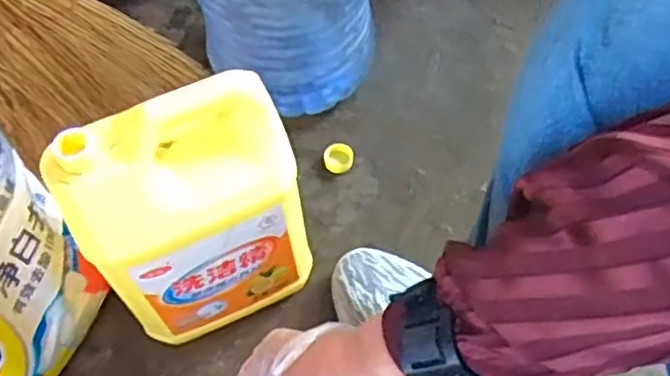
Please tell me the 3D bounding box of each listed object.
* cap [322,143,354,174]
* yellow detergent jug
[{"bbox_3d":[0.003,-0.034,0.794,0.034,0.011,0.031,-1,60,2],"label":"cap"},{"bbox_3d":[-0.114,0.028,0.584,0.168,0.231,0.097,-22,60,-10],"label":"yellow detergent jug"}]

